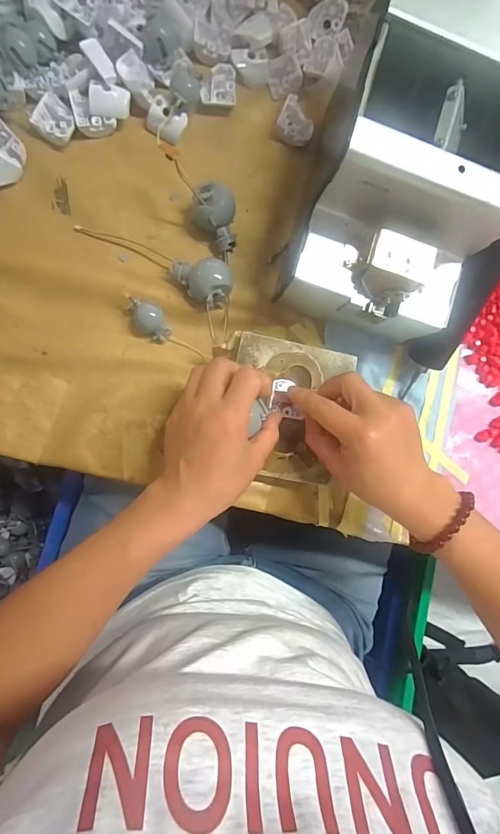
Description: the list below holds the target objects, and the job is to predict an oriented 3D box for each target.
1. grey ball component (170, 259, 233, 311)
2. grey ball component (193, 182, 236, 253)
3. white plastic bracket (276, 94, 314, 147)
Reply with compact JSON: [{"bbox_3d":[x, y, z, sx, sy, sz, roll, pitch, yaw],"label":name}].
[{"bbox_3d":[-0.039,-0.118,0.362,0.037,0.028,0.050,-45,96,-4],"label":"grey ball component"},{"bbox_3d":[-0.029,-0.165,0.357,0.033,0.030,0.047,-6,92,-7],"label":"grey ball component"},{"bbox_3d":[0.041,-0.258,0.375,0.032,0.014,0.029,26,88,-7],"label":"white plastic bracket"}]

